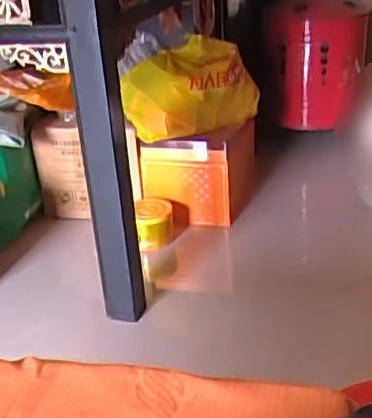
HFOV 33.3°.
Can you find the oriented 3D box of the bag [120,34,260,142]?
[{"bbox_3d":[0.024,-0.364,1.879,0.386,0.242,0.203,-26,33,-38],"label":"bag"}]

